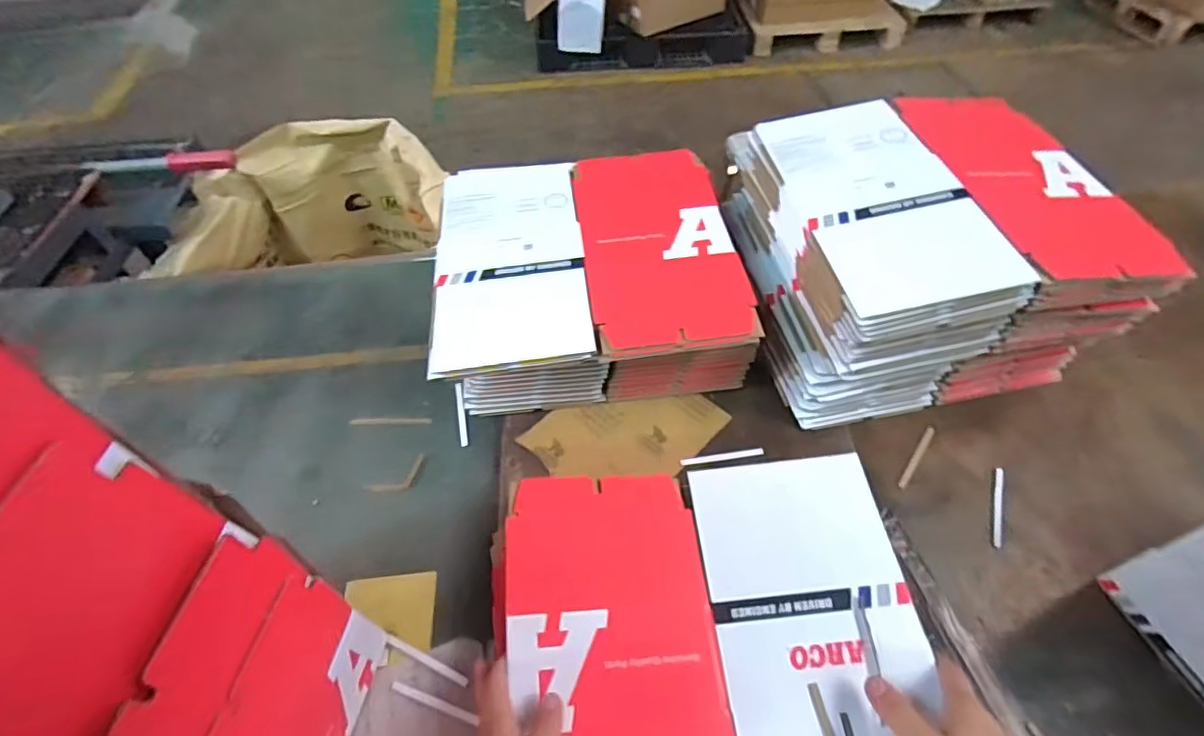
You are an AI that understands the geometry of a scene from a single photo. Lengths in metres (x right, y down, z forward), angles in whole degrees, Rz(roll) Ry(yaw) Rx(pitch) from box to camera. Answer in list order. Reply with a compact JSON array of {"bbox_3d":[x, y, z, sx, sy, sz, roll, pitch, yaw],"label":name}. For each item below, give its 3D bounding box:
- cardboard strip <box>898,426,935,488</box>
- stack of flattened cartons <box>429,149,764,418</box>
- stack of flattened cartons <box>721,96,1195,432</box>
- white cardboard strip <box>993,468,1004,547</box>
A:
[{"bbox_3d":[0.361,0.101,0.656,0.009,0.005,0.096,30,57,25],"label":"cardboard strip"},{"bbox_3d":[-0.013,-0.105,0.736,0.357,0.166,0.342,-7,52,-3],"label":"stack of flattened cartons"},{"bbox_3d":[0.369,-0.141,0.705,0.351,0.234,0.331,-9,52,-4],"label":"stack of flattened cartons"},{"bbox_3d":[0.426,0.147,0.613,0.009,0.006,0.094,17,53,16],"label":"white cardboard strip"}]

